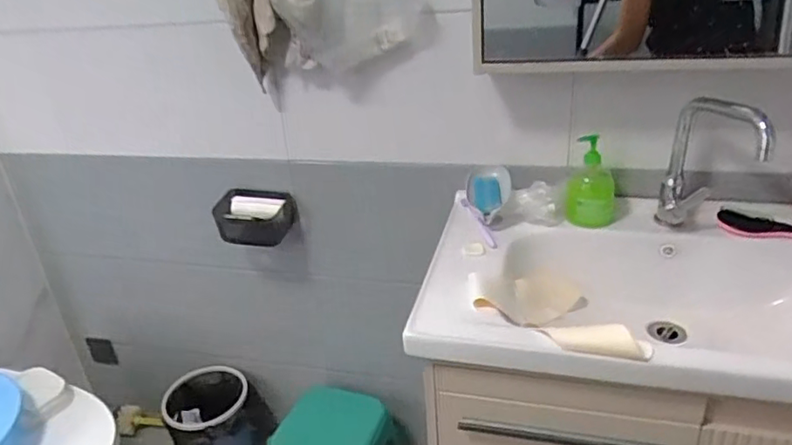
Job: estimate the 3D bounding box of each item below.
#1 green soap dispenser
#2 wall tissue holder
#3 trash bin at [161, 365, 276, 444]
[{"bbox_3d":[0.341,-0.070,1.033,0.090,0.149,0.079,2,28,13],"label":"green soap dispenser"},{"bbox_3d":[-0.306,-0.007,1.279,0.172,0.095,0.121,-5,27,-2],"label":"wall tissue holder"},{"bbox_3d":[-0.454,0.517,1.528,0.242,0.210,0.202,-17,29,-23],"label":"trash bin"}]

